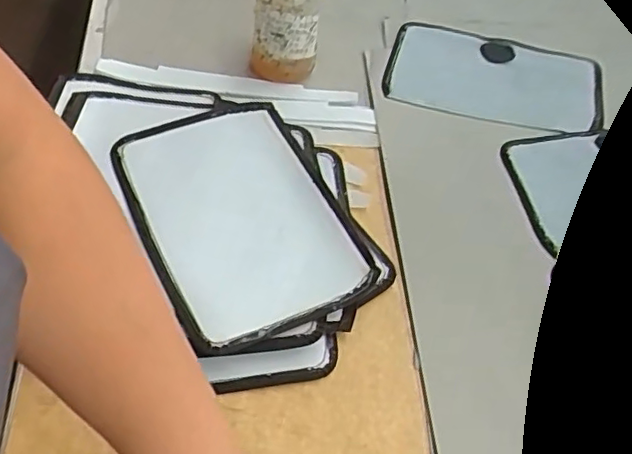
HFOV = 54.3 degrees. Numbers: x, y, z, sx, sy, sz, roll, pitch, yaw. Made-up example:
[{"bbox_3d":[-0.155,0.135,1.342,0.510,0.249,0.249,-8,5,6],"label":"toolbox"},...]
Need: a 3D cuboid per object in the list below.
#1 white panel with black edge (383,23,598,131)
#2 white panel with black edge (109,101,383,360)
[{"bbox_3d":[0.185,-0.159,0.643,0.216,0.012,0.137,16,53,7],"label":"white panel with black edge"},{"bbox_3d":[-0.063,-0.015,0.503,0.150,0.009,0.219,-21,59,-18],"label":"white panel with black edge"}]

